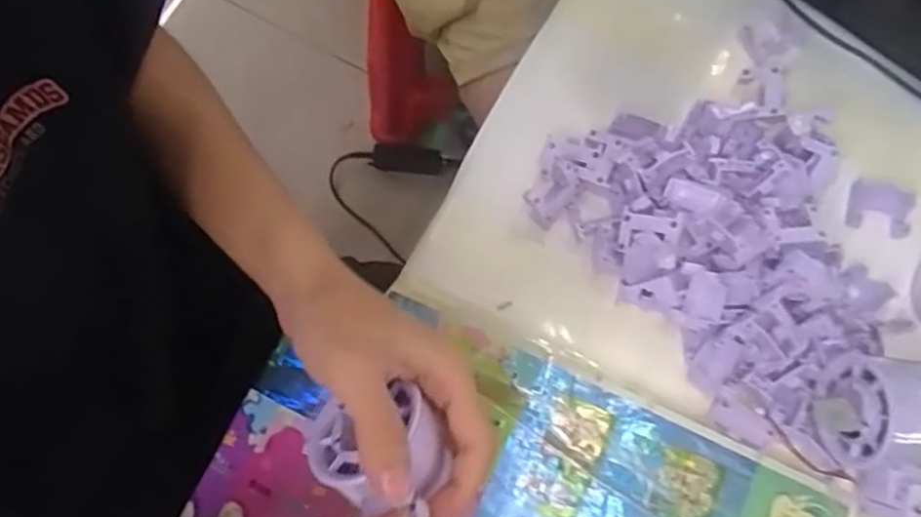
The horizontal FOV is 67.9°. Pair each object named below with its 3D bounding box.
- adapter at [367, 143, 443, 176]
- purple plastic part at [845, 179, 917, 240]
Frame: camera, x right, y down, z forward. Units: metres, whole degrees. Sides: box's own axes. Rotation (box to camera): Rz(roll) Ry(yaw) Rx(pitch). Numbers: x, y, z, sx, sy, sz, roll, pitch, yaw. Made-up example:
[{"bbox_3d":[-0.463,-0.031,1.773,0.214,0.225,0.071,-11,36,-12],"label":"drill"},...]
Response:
[{"bbox_3d":[-0.094,-0.172,1.187,0.123,0.023,0.043,8,77,2],"label":"adapter"},{"bbox_3d":[0.259,-0.030,0.422,0.038,0.015,0.026,19,77,5],"label":"purple plastic part"}]

